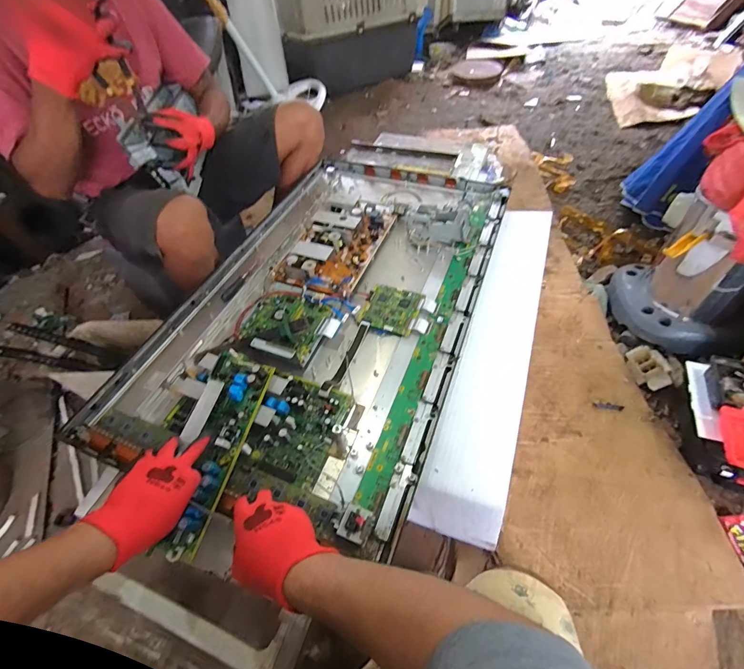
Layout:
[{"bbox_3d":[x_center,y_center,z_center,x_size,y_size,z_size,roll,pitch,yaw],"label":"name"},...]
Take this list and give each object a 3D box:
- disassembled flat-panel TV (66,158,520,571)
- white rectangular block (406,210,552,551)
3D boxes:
[{"bbox_3d":[-0.074,-0.128,0.815,0.591,0.087,0.978,16,55,17],"label":"disassembled flat-panel TV"},{"bbox_3d":[0.293,0.041,0.864,0.153,0.258,0.777,17,56,17],"label":"white rectangular block"}]

